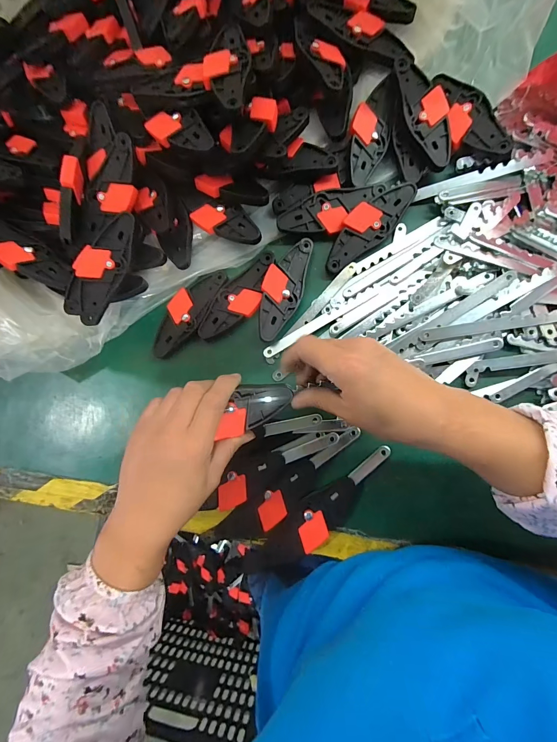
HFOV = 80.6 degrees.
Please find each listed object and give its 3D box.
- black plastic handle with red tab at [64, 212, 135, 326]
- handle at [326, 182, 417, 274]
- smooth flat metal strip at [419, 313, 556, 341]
[{"bbox_3d":[-0.195,-0.113,0.358,0.048,0.019,0.123,31,92,8],"label":"black plastic handle with red tab"},{"bbox_3d":[0.100,-0.165,0.369,0.123,0.013,0.041,-42,82,4],"label":"handle"},{"bbox_3d":[0.229,-0.048,0.336,0.158,0.009,0.013,-8,86,8],"label":"smooth flat metal strip"}]

